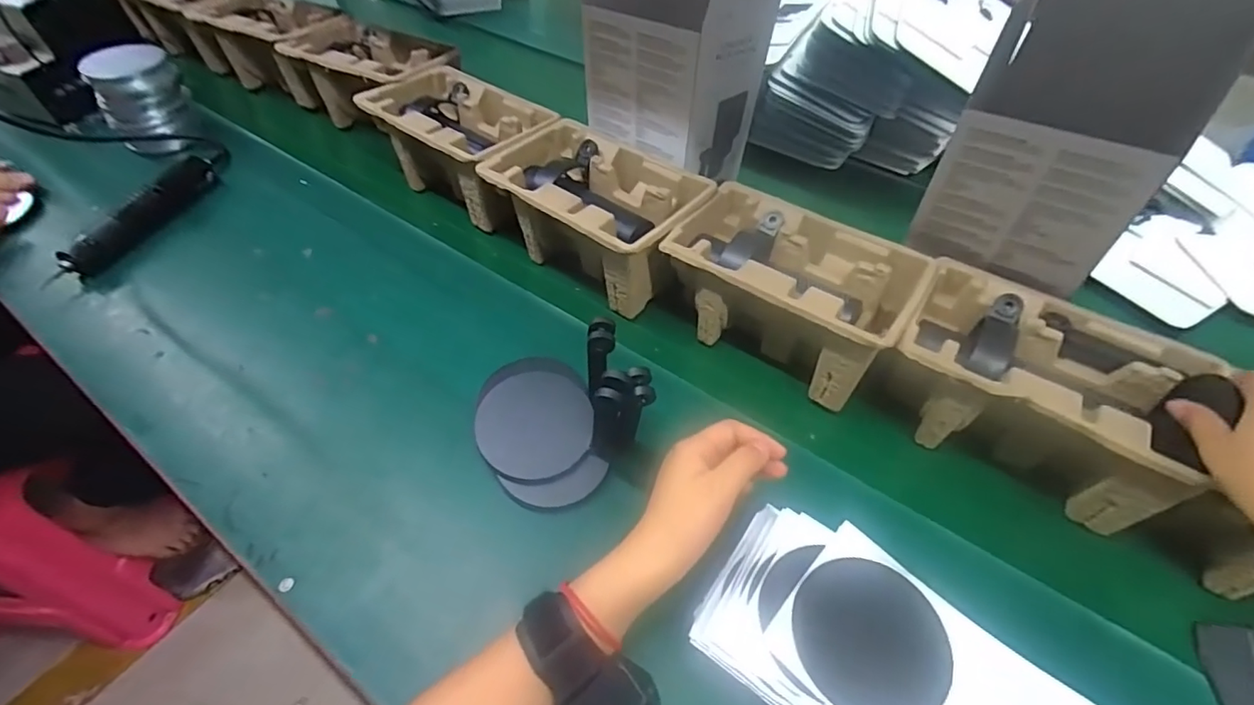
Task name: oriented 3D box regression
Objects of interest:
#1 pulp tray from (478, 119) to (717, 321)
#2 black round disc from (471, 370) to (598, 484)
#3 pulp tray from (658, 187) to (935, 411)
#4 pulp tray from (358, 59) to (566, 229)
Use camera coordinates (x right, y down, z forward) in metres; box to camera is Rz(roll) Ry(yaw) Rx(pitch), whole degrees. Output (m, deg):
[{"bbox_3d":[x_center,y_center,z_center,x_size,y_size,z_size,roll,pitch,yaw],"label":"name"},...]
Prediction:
[{"bbox_3d":[-0.035,-0.159,0.611,0.227,0.098,0.149,35,59,22],"label":"pulp tray"},{"bbox_3d":[-0.078,0.061,0.464,0.095,0.004,0.092,1,70,-2],"label":"black round disc"},{"bbox_3d":[0.155,-0.067,0.540,0.220,0.100,0.145,30,55,19],"label":"pulp tray"},{"bbox_3d":[-0.200,-0.268,0.699,0.234,0.097,0.154,31,57,19],"label":"pulp tray"}]

